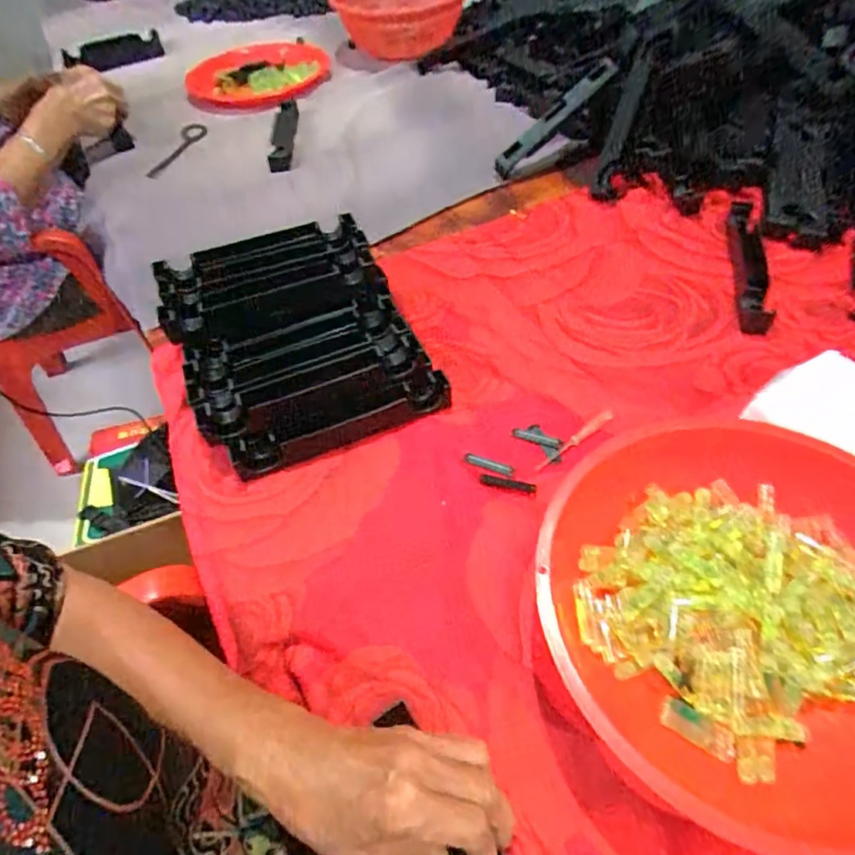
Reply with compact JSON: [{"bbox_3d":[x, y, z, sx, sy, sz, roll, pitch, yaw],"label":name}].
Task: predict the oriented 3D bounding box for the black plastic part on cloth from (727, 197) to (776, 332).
[{"bbox_3d":[0.335,-0.179,0.581,0.029,0.017,0.219,9,54,11],"label":"black plastic part on cloth"}]

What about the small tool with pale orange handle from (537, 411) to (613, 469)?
[{"bbox_3d":[0.127,0.010,0.472,0.090,0.004,0.010,-36,58,-21],"label":"small tool with pale orange handle"}]

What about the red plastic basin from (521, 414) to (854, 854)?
[{"bbox_3d":[0.194,0.112,0.344,0.227,0.079,0.236,-2,53,3],"label":"red plastic basin"}]

